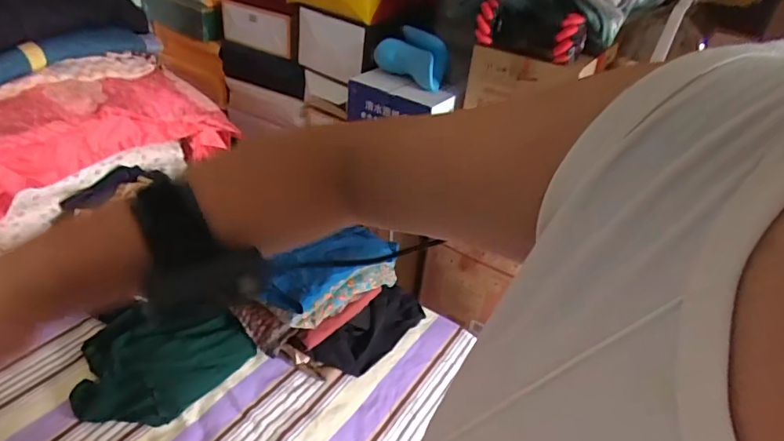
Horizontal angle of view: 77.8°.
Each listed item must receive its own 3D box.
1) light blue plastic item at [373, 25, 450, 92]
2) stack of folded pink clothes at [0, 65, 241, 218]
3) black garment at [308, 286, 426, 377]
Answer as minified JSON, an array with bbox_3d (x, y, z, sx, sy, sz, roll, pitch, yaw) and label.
[{"bbox_3d":[0.049,-0.435,1.277,0.192,0.125,0.137,9,34,4],"label":"light blue plastic item"},{"bbox_3d":[-0.827,-0.241,1.238,0.419,0.235,0.807,31,41,32],"label":"stack of folded pink clothes"},{"bbox_3d":[-0.034,0.259,1.227,0.100,0.127,0.373,28,39,28],"label":"black garment"}]

